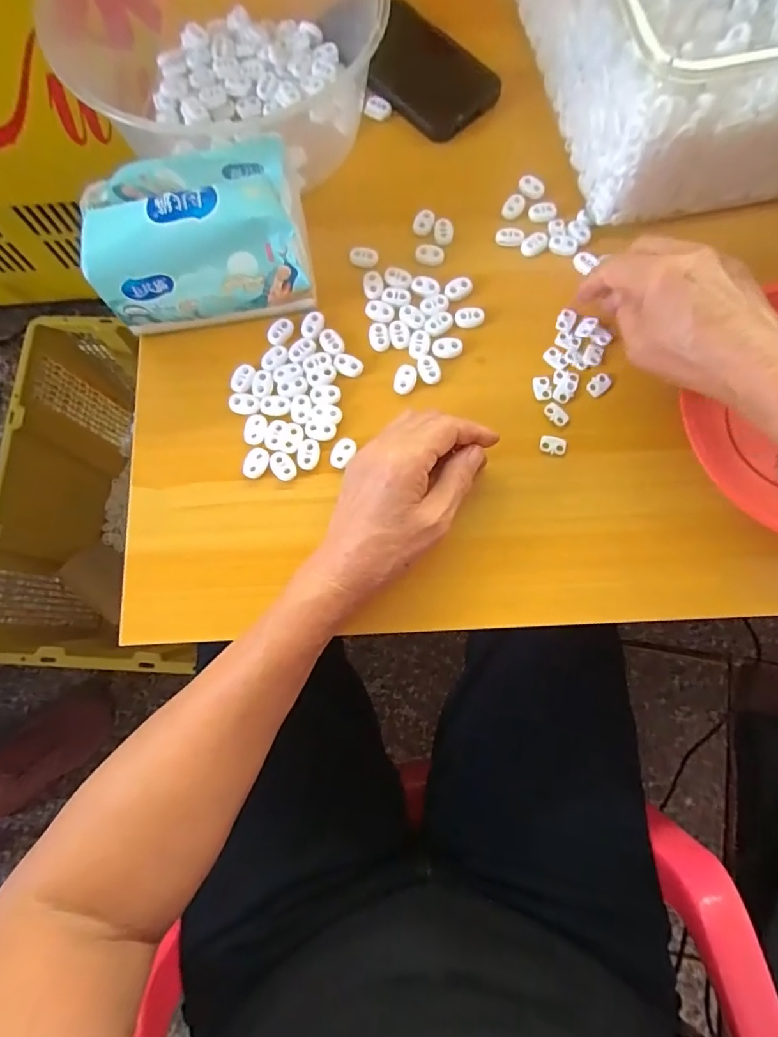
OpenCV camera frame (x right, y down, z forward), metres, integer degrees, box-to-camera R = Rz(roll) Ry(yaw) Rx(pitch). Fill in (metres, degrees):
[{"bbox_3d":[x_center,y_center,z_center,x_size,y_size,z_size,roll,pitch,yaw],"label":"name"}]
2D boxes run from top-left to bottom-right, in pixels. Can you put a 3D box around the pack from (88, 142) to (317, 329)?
[{"bbox_3d":[-0.133,-0.204,0.364,0.139,0.082,0.103,-10,77,-2],"label":"pack"}]

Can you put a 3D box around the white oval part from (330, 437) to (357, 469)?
[{"bbox_3d":[-0.034,-0.048,0.367,0.014,0.004,0.023,31,79,7],"label":"white oval part"}]

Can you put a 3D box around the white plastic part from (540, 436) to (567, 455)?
[{"bbox_3d":[0.119,-0.053,0.369,0.019,0.004,0.013,8,77,2],"label":"white plastic part"}]

